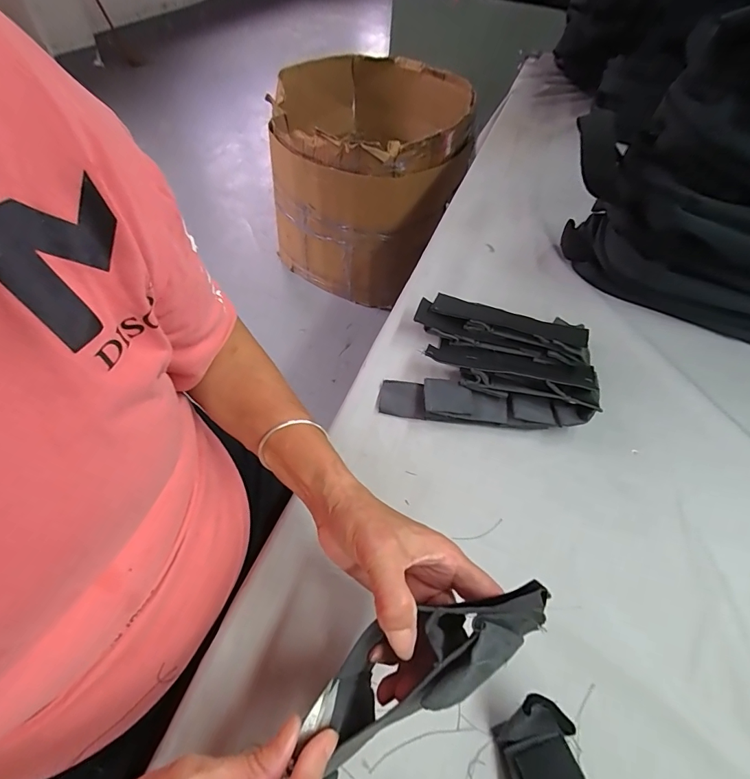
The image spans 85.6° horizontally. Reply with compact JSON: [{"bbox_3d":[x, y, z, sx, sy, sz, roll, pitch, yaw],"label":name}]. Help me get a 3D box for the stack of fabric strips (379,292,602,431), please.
[{"bbox_3d":[0.136,-0.037,0.482,0.232,0.048,0.179,11,52,4],"label":"stack of fabric strips"}]

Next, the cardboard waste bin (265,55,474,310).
[{"bbox_3d":[-0.004,-0.877,1.697,0.713,0.623,0.829,15,54,7],"label":"cardboard waste bin"}]

